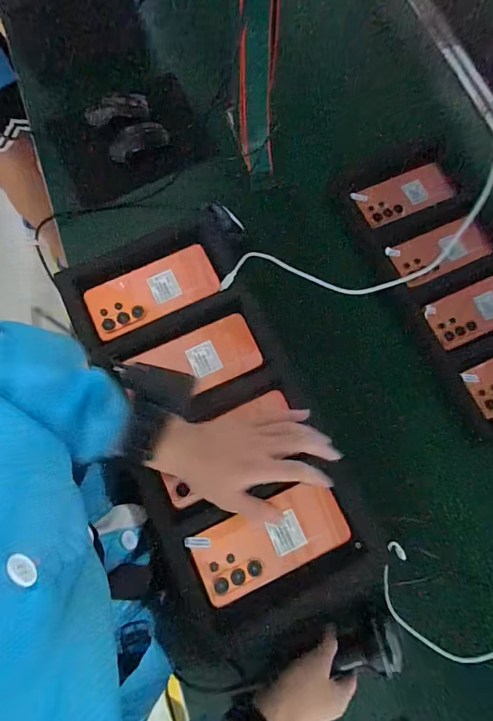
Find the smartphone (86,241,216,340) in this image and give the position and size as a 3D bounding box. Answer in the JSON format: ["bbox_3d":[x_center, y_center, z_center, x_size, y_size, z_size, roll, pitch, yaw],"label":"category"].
[{"bbox_3d":[-0.122,-0.090,0.525,0.167,0.011,0.076,-25,77,-7],"label":"smartphone"}]

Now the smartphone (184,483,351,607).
[{"bbox_3d":[0.027,0.199,0.447,0.169,0.006,0.079,-20,76,-8],"label":"smartphone"}]

